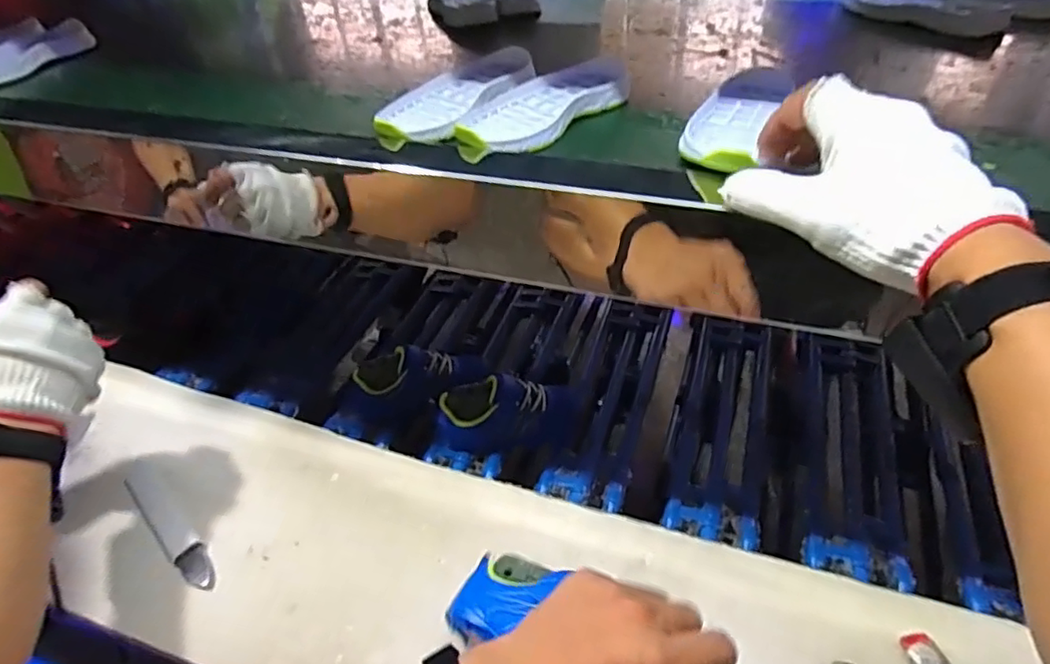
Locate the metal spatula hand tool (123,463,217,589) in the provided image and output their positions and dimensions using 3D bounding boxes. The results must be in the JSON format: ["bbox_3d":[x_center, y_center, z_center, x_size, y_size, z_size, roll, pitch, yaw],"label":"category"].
[{"bbox_3d":[-0.332,0.176,0.572,0.027,0.020,0.175,-35,49,-30],"label":"metal spatula hand tool"}]

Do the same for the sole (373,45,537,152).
[{"bbox_3d":[-0.066,-0.212,0.543,0.082,0.026,0.175,20,46,25],"label":"sole"}]

